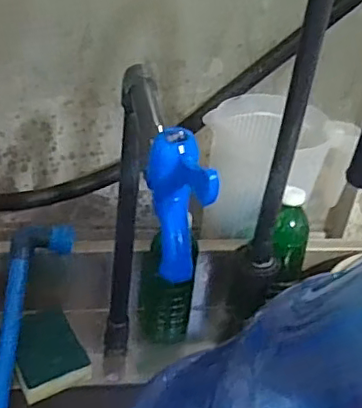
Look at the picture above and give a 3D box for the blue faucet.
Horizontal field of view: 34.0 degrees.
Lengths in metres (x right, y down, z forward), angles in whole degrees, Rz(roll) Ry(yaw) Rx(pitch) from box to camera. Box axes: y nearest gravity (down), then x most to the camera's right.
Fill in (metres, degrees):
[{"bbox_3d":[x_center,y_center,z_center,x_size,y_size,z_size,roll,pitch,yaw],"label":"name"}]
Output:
[{"bbox_3d":[0.002,0.001,0.350,0.035,0.089,0.042,-5,14,-17],"label":"blue faucet"}]

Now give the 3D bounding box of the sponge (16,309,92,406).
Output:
[{"bbox_3d":[-0.156,0.170,0.686,0.076,0.033,0.098,-12,39,-27],"label":"sponge"}]

